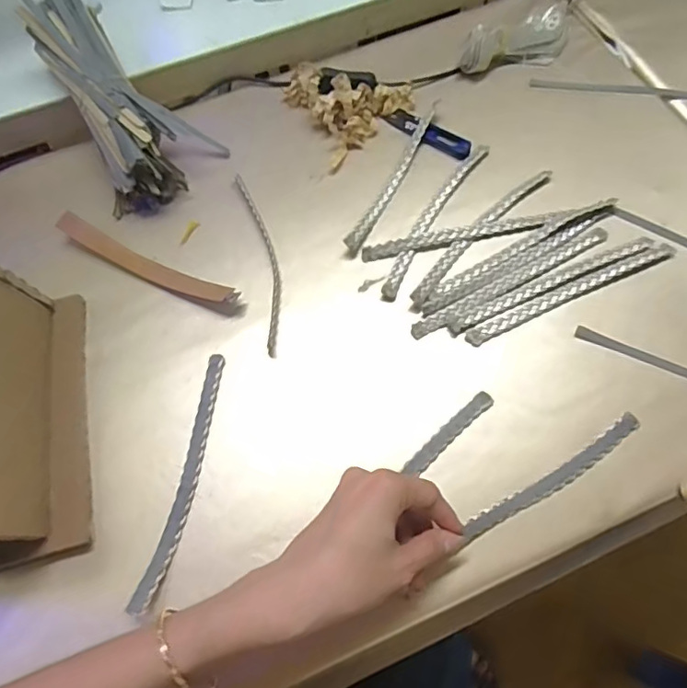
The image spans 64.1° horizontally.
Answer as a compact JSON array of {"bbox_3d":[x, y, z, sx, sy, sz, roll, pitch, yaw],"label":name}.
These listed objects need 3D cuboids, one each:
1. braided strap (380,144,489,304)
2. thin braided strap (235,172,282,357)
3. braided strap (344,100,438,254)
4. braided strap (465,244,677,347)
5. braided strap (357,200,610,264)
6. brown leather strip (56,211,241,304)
[{"bbox_3d":[0.081,-0.116,0.490,0.020,0.006,0.189,28,70,14],"label":"braided strap"},{"bbox_3d":[-0.070,-0.077,0.480,0.022,0.007,0.187,-13,66,-3],"label":"thin braided strap"},{"bbox_3d":[0.047,-0.158,0.508,0.015,0.012,0.183,23,69,13],"label":"braided strap"},{"bbox_3d":[0.188,-0.042,0.451,0.191,0.005,0.013,-24,67,-8],"label":"braided strap"},{"bbox_3d":[0.126,-0.100,0.478,0.220,0.006,0.019,-9,66,-1],"label":"braided strap"},{"bbox_3d":[-0.167,-0.070,0.475,0.179,0.025,0.022,25,69,13],"label":"brown leather strip"}]

